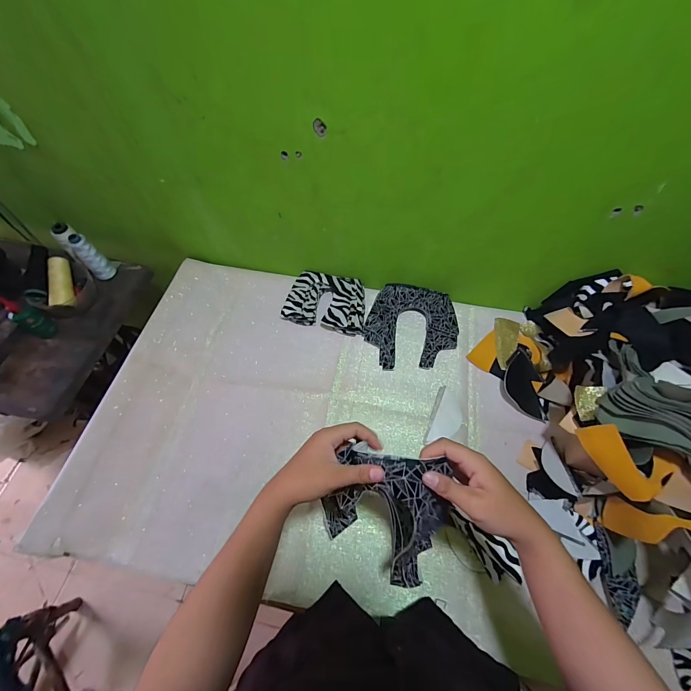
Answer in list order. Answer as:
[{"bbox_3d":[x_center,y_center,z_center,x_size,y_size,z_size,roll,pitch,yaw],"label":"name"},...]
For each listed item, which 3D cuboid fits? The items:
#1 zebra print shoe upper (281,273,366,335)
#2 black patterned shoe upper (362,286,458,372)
[{"bbox_3d":[-0.042,-0.096,0.713,0.174,0.033,0.131,9,61,4],"label":"zebra print shoe upper"},{"bbox_3d":[0.139,-0.038,0.682,0.185,0.030,0.194,13,62,6],"label":"black patterned shoe upper"}]

